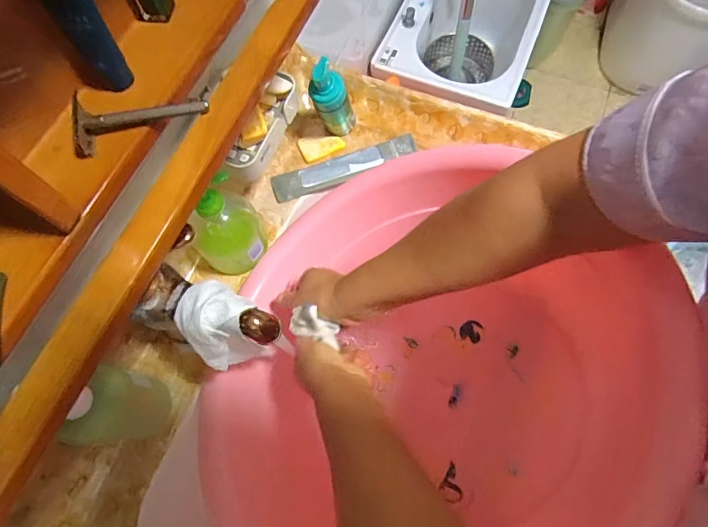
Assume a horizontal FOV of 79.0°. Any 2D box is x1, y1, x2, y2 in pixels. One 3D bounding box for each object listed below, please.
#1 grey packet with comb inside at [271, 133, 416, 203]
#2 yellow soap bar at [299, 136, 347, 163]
[{"bbox_3d":[-0.013,-0.142,0.634,0.217,0.011,0.046,-18,68,-5],"label":"grey packet with comb inside"},{"bbox_3d":[-0.048,-0.179,0.648,0.066,0.009,0.044,-20,68,-6],"label":"yellow soap bar"}]

